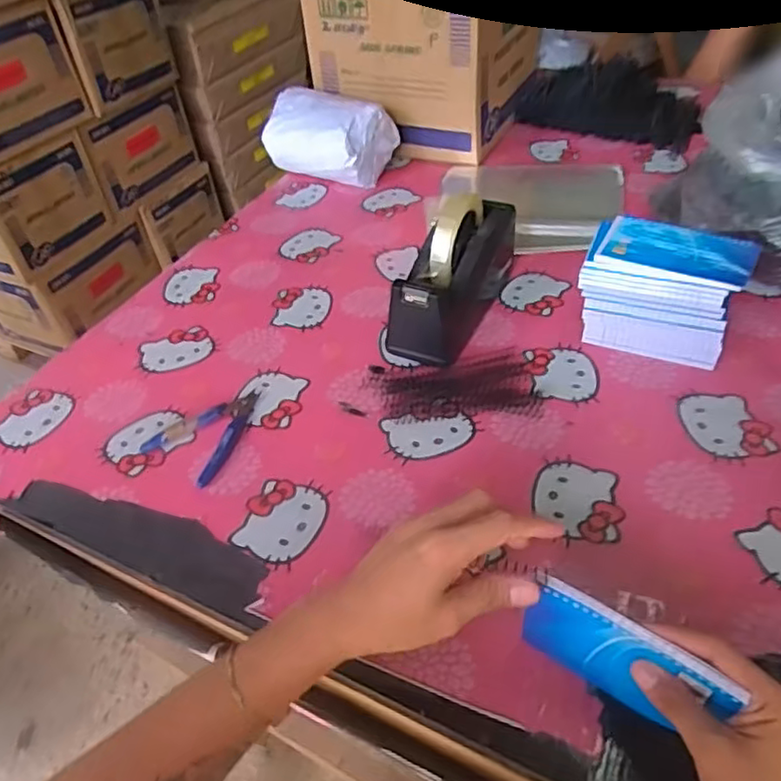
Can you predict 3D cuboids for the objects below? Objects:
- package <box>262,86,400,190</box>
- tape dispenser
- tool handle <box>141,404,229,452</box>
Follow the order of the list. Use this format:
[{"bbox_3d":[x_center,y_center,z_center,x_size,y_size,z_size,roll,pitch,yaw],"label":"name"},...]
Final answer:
[{"bbox_3d":[-0.102,-0.382,0.984,0.192,0.111,0.116,19,49,25],"label":"package"},{"bbox_3d":[0.072,-0.129,0.692,0.073,0.124,0.210,20,49,25],"label":"tape dispenser"},{"bbox_3d":[-0.201,0.037,0.630,0.088,0.009,0.018,-26,46,-19],"label":"tool handle"}]

